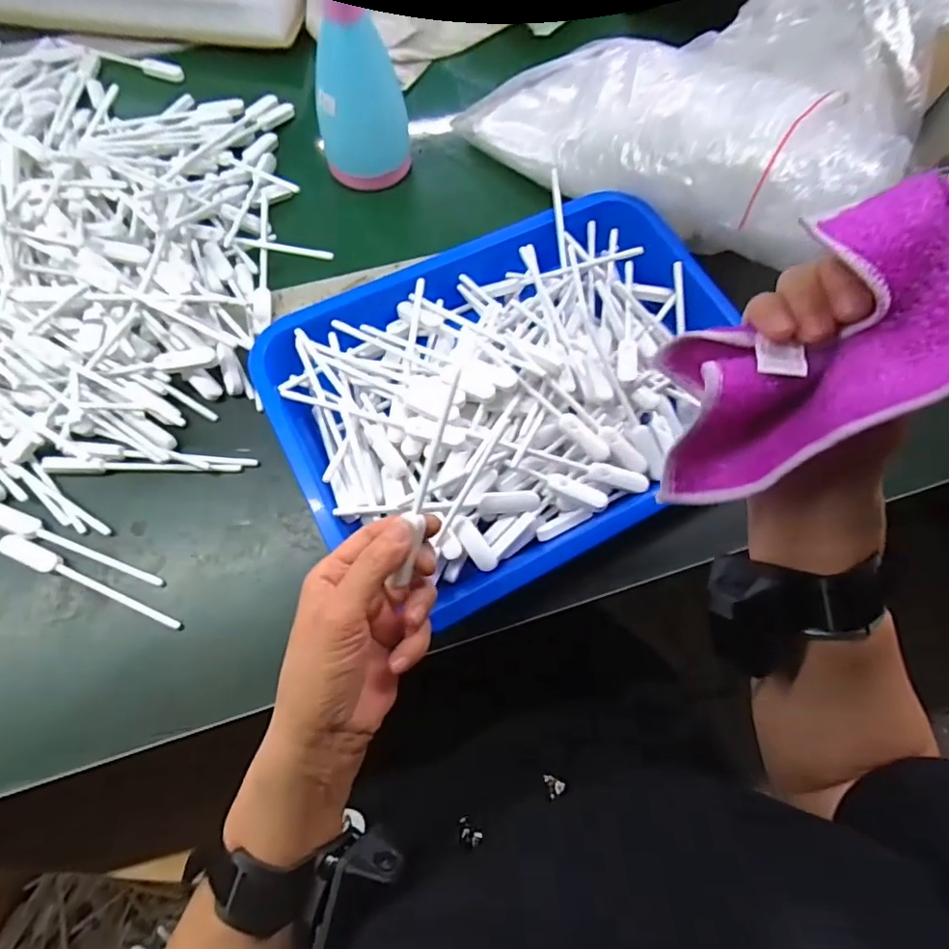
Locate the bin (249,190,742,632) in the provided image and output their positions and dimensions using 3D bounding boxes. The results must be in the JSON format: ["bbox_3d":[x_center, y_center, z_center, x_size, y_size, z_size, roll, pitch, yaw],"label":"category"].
[{"bbox_3d":[0.037,-0.068,0.436,0.364,0.055,0.269,-26,73,-12],"label":"bin"}]

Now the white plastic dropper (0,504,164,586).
[{"bbox_3d":[-0.293,0.052,0.394,0.139,0.012,0.015,22,70,6],"label":"white plastic dropper"}]

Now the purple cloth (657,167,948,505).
[{"bbox_3d":[0.152,-0.057,0.251,0.141,0.099,0.091,-25,73,-11],"label":"purple cloth"}]

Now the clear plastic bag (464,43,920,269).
[{"bbox_3d":[0.161,-0.303,0.480,0.377,0.100,0.140,36,71,29],"label":"clear plastic bag"}]

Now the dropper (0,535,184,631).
[{"bbox_3d":[-0.274,0.078,0.390,0.143,0.011,0.015,23,70,6],"label":"dropper"}]

